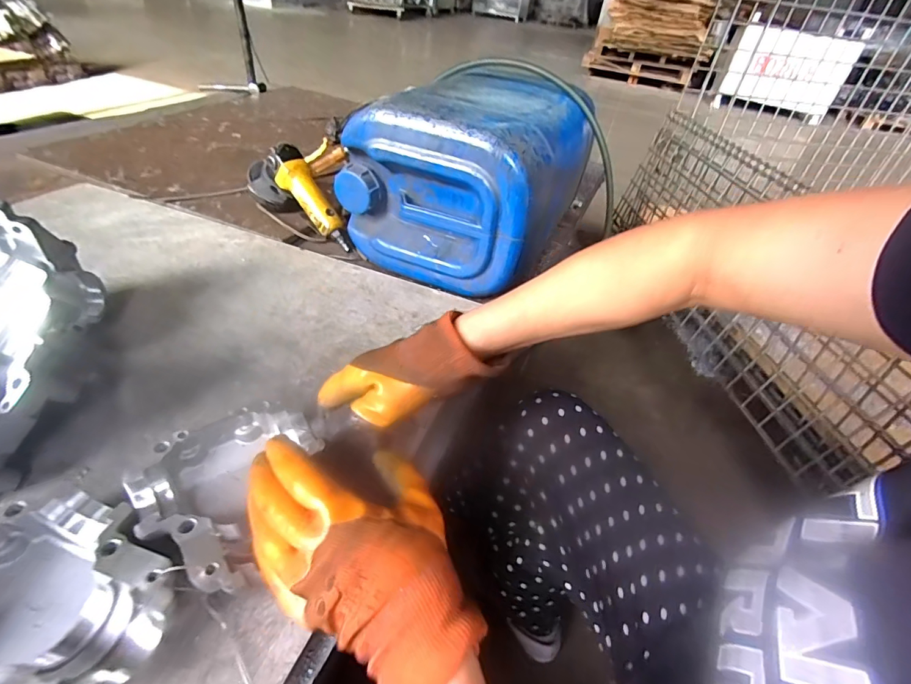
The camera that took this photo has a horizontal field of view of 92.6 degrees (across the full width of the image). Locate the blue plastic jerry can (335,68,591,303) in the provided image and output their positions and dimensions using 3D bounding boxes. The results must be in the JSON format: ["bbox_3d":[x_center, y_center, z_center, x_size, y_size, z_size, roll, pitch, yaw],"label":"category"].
[{"bbox_3d":[0.043,-0.284,0.711,0.273,0.219,0.387,21,43,18],"label":"blue plastic jerry can"}]

